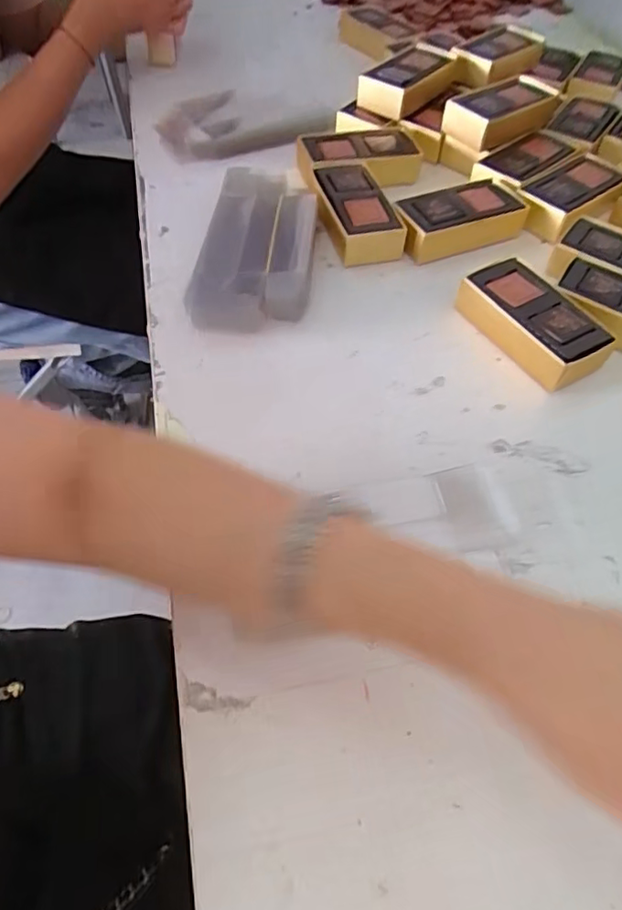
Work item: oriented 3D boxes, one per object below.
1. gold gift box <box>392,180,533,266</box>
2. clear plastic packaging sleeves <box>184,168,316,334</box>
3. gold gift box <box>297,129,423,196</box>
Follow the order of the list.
[{"bbox_3d":[0.133,-0.217,0.535,0.123,0.036,0.057,-20,57,-17],"label":"gold gift box"},{"bbox_3d":[-0.043,-0.179,0.497,0.093,0.039,0.197,5,54,1],"label":"clear plastic packaging sleeves"},{"bbox_3d":[0.047,-0.297,0.586,0.111,0.034,0.061,-13,56,-13],"label":"gold gift box"}]

